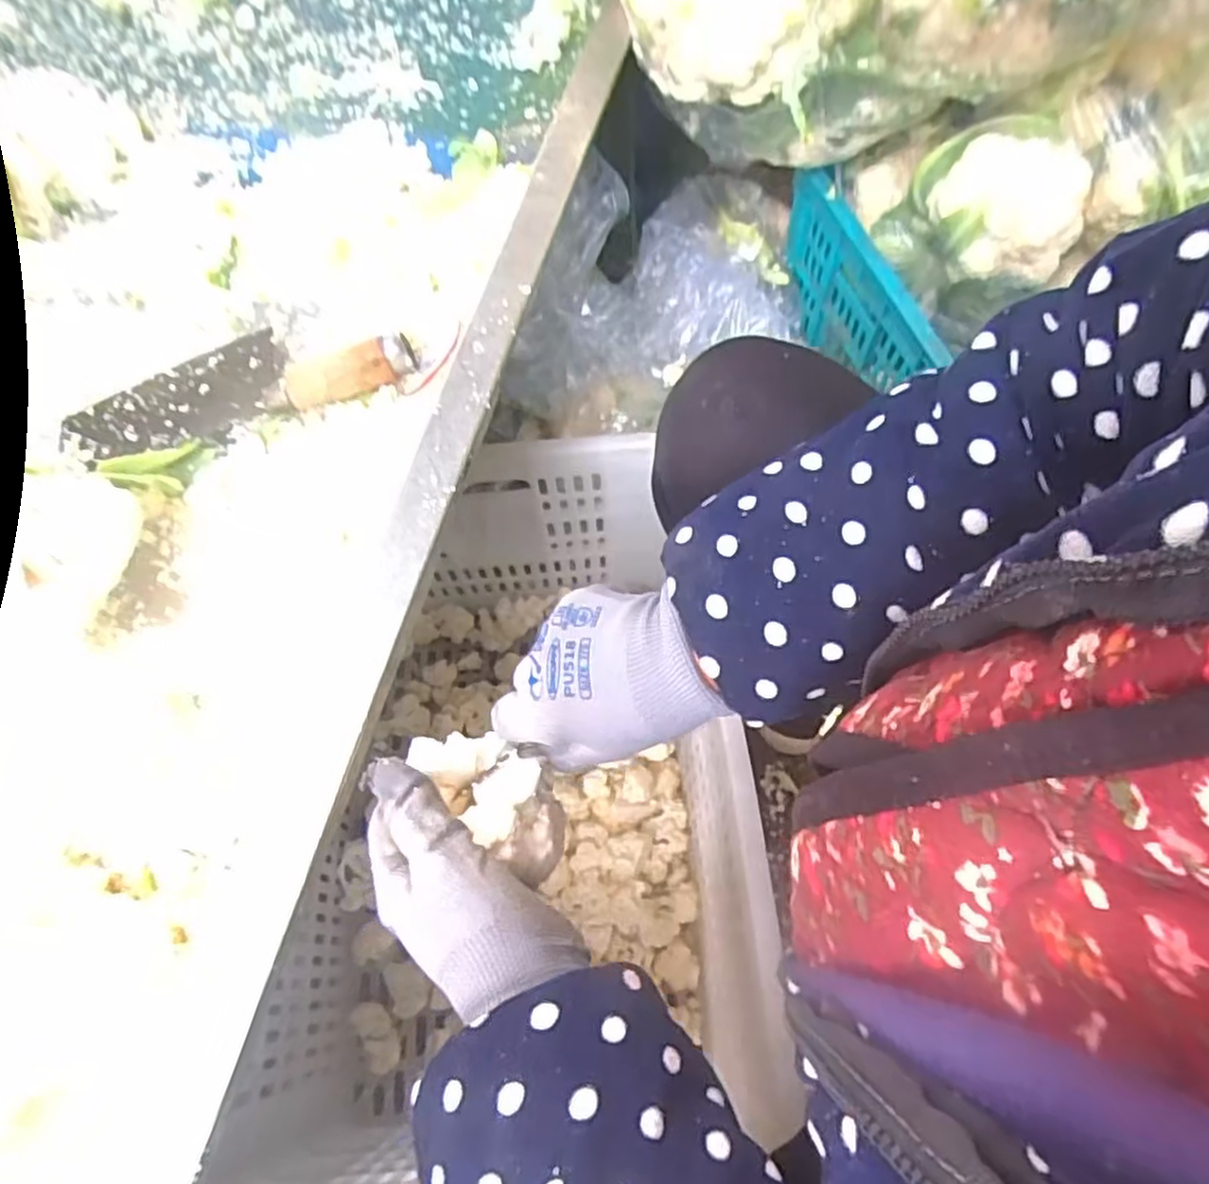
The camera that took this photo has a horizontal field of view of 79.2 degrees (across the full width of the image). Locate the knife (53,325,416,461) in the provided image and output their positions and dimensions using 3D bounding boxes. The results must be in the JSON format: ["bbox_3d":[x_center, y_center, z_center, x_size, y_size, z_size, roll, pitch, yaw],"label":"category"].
[{"bbox_3d":[-0.255,-0.141,0.507,0.256,0.033,0.083,-8,63,11],"label":"knife"}]

